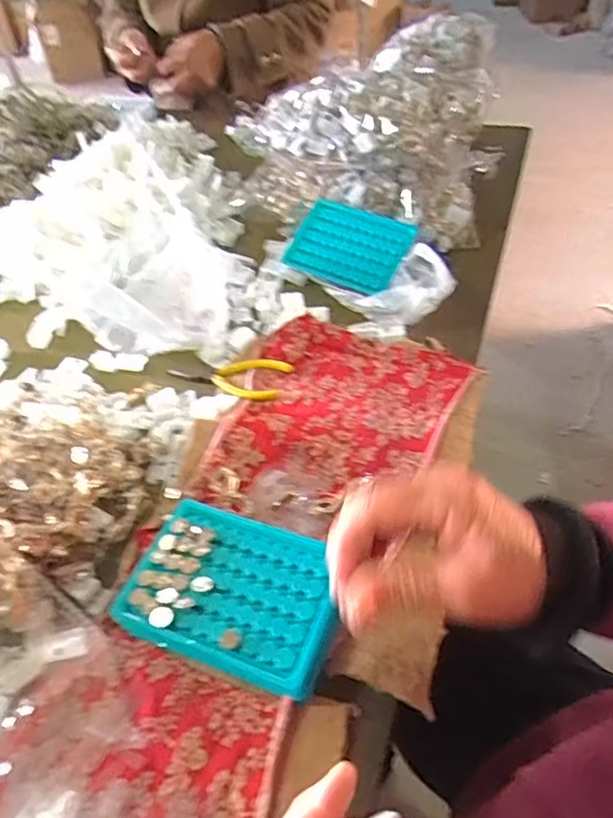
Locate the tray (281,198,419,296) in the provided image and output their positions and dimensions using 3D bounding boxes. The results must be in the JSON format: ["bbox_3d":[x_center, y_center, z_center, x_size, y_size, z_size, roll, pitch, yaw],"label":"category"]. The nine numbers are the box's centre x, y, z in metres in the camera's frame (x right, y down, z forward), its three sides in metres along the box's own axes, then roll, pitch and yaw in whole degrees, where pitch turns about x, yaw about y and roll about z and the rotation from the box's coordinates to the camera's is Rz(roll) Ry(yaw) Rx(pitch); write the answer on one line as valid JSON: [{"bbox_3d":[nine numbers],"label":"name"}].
[{"bbox_3d":[0.048,-0.185,0.666,0.130,0.009,0.097,29,76,21],"label":"tray"}]

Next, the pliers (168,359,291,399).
[{"bbox_3d":[-0.076,-0.026,0.566,0.121,0.013,0.049,-1,45,6],"label":"pliers"}]

